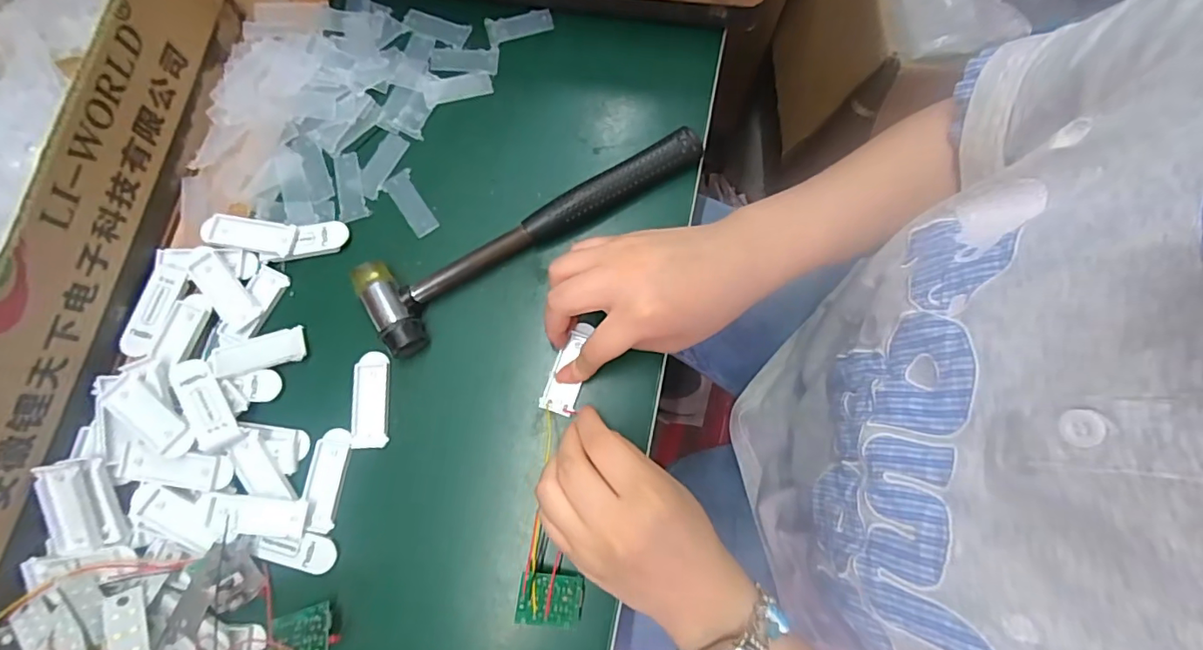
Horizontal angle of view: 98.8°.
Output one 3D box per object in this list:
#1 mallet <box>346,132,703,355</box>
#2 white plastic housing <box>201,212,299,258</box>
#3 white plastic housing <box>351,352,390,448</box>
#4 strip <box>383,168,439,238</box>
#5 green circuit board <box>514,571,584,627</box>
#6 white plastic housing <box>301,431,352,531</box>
[{"bbox_3d":[-0.044,-0.070,0.331,0.230,0.026,0.057,-36,80,-7],"label":"mallet"},{"bbox_3d":[-0.224,-0.058,0.326,0.053,0.009,0.020,10,78,3],"label":"white plastic housing"},{"bbox_3d":[-0.141,0.045,0.314,0.022,0.004,0.057,-5,78,0],"label":"white plastic housing"},{"bbox_3d":[-0.126,-0.081,0.345,0.019,0.004,0.047,-34,79,-6],"label":"strip"},{"bbox_3d":[-0.028,0.150,0.282,0.036,0.004,0.025,11,62,-11],"label":"green circuit board"},{"bbox_3d":[-0.163,0.091,0.305,0.022,0.005,0.057,7,78,2],"label":"white plastic housing"}]

